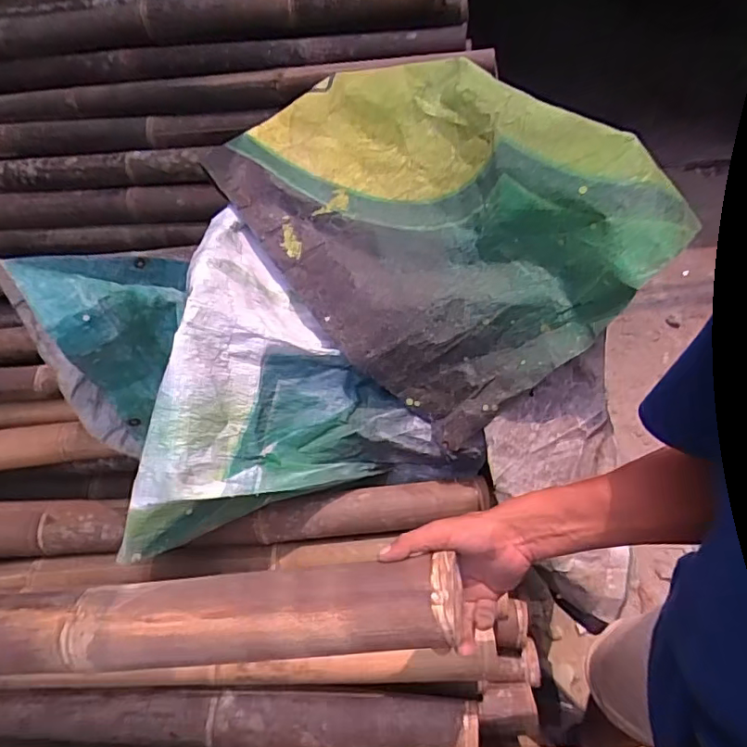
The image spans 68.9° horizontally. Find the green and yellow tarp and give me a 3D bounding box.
[{"bbox_3d":[0.068,-0.250,0.940,0.422,0.349,0.753,-29,57,-16],"label":"green and yellow tarp"}]

